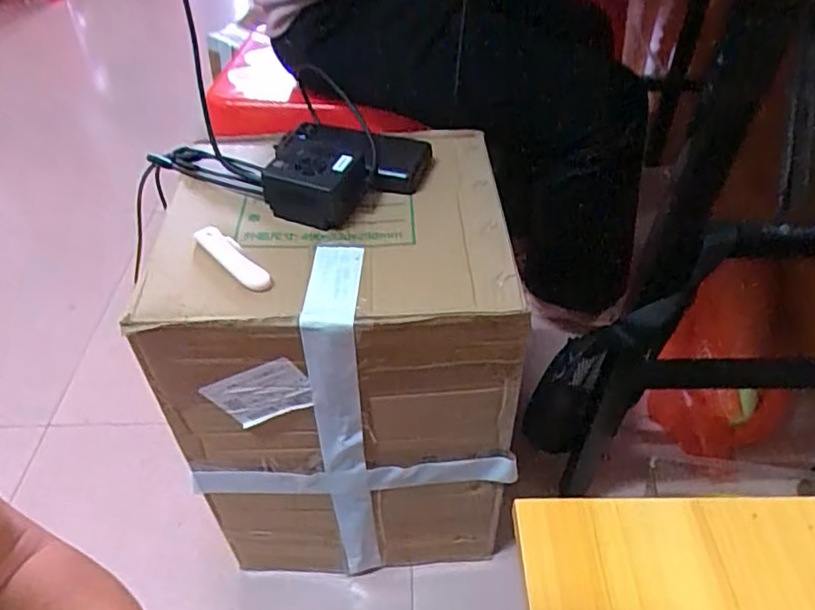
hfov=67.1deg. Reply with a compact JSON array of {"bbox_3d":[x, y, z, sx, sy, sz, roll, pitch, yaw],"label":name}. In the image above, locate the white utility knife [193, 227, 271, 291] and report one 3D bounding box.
[{"bbox_3d":[-0.153,-0.043,0.536,0.023,0.011,0.089,-34,52,-27],"label":"white utility knife"}]

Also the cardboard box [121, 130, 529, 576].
[{"bbox_3d":[-0.058,0.069,0.748,0.328,0.479,0.289,-2,45,1],"label":"cardboard box"}]

